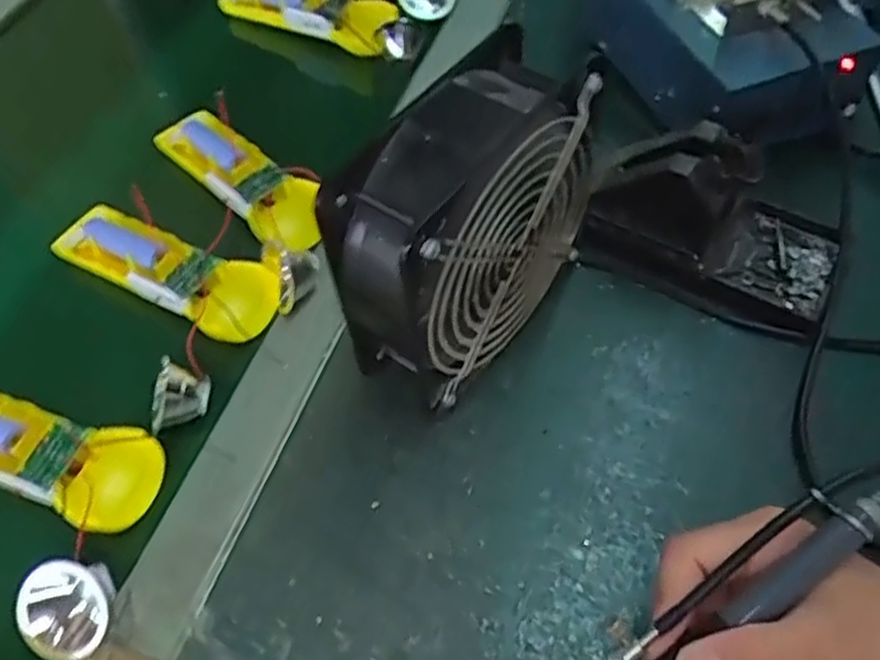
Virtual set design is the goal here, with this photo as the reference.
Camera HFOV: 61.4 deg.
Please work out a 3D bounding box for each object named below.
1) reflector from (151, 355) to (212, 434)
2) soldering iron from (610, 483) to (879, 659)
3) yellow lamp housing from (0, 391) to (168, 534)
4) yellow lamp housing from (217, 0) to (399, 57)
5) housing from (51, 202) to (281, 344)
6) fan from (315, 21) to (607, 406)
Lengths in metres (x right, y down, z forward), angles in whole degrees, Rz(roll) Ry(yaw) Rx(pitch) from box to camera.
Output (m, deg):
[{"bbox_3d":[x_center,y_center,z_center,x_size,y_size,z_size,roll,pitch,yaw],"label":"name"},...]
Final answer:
[{"bbox_3d":[-0.140,0.036,0.398,0.023,0.025,0.034,5,56,8],"label":"reflector"},{"bbox_3d":[0.094,0.108,0.270,0.201,0.020,0.029,-40,59,4],"label":"soldering iron"},{"bbox_3d":[-0.217,0.061,0.394,0.148,0.027,0.051,18,58,16],"label":"yellow lamp housing"},{"bbox_3d":[-0.099,-0.242,0.556,0.150,0.036,0.028,18,58,16],"label":"yellow lamp housing"},{"bbox_3d":[-0.163,-0.041,0.448,0.153,0.018,0.051,25,61,20],"label":"housing"},{"bbox_3d":[0.015,-0.044,0.366,0.058,0.155,0.141,35,64,25],"label":"fan"}]

